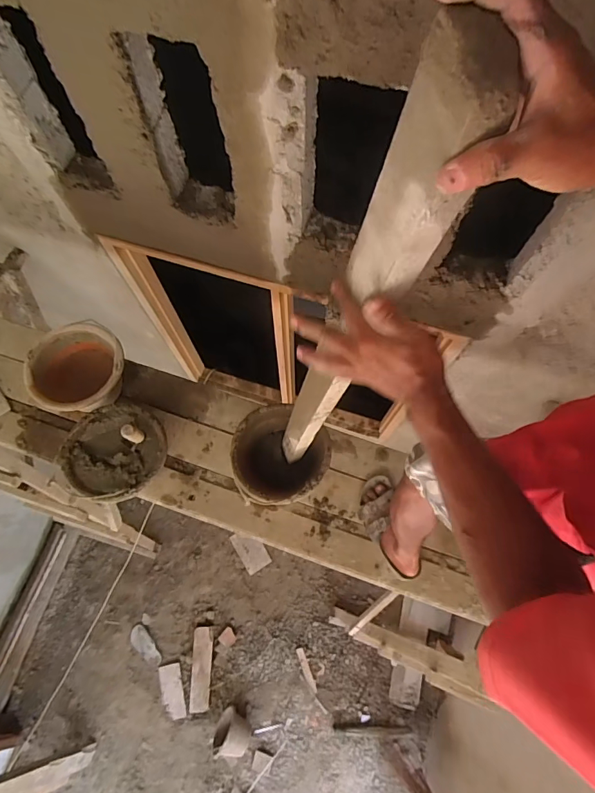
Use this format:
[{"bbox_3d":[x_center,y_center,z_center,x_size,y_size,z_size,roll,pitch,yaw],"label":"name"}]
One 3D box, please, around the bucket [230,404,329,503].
[{"bbox_3d":[-0.042,0.165,1.155,0.236,0.180,0.252,0,71,0],"label":"bucket"}]

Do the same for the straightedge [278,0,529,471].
[{"bbox_3d":[0.042,-0.028,0.664,0.033,0.945,0.066,-41,80,-18],"label":"straightedge"}]

